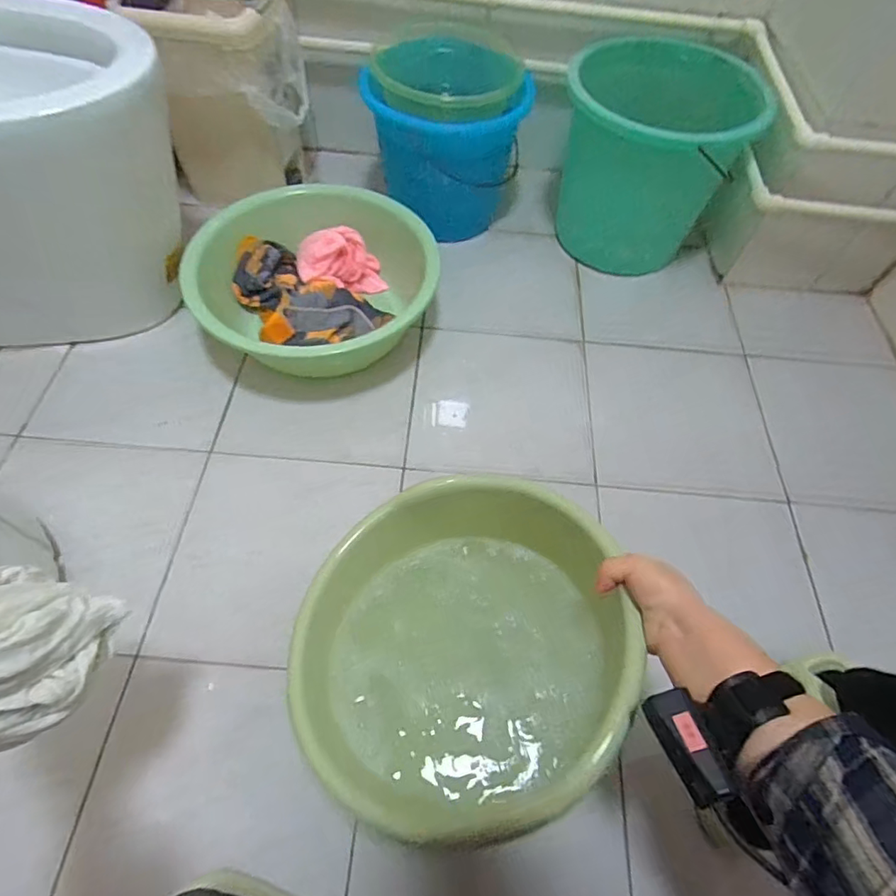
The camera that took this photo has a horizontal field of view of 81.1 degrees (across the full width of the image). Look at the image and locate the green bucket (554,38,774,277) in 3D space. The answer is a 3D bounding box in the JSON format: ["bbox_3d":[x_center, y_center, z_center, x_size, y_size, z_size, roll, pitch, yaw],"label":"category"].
[{"bbox_3d":[0.377,-0.568,0.998,0.318,0.286,0.332,2,59,-3],"label":"green bucket"}]

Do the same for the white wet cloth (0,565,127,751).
[{"bbox_3d":[-0.304,0.123,0.355,0.090,0.133,0.131,-11,61,-10],"label":"white wet cloth"}]

